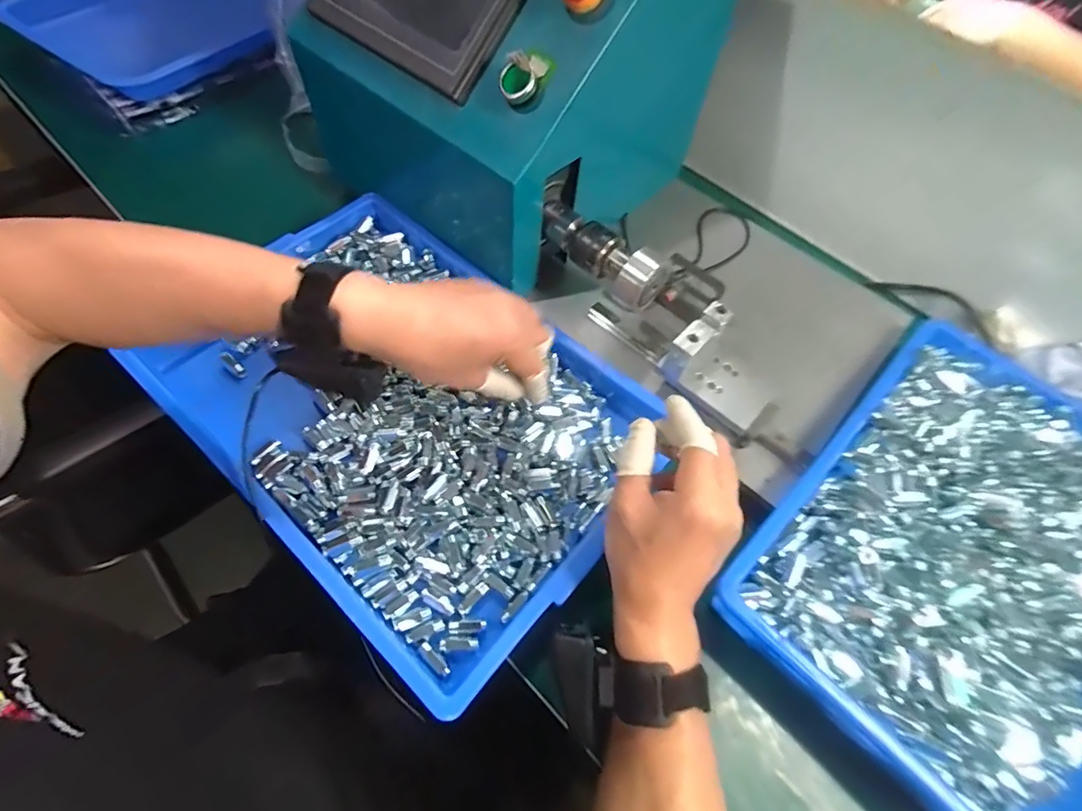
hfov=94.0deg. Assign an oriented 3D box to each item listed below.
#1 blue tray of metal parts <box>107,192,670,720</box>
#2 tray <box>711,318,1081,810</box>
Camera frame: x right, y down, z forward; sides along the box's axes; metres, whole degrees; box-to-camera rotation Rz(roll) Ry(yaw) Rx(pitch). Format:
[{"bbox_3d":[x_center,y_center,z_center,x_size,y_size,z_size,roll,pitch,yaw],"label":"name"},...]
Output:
[{"bbox_3d":[-0.130,-0.012,0.451,0.439,0.046,0.287,39,65,16],"label":"blue tray of metal parts"},{"bbox_3d":[0.336,0.105,0.398,0.366,0.066,0.243,-39,70,-22],"label":"tray"}]

